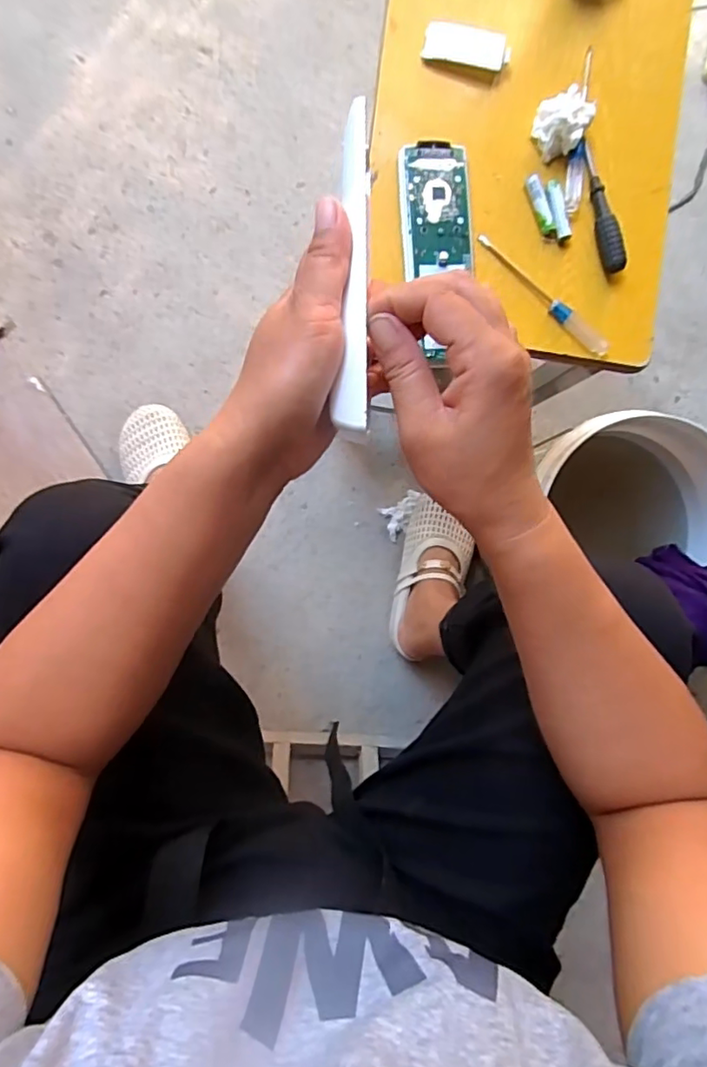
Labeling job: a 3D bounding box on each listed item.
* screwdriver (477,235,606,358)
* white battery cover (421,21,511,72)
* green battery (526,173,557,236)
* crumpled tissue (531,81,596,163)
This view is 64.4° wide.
[{"bbox_3d":[0.143,-0.180,0.418,0.125,0.010,0.014,43,86,-5],"label":"screwdriver"},{"bbox_3d":[0.082,-0.353,0.408,0.061,0.012,0.023,10,90,-7],"label":"white battery cover"},{"bbox_3d":[0.139,-0.244,0.416,0.011,0.010,0.043,-21,92,-6],"label":"green battery"},{"bbox_3d":[0.150,-0.297,0.406,0.035,0.027,0.038,28,88,-6],"label":"crumpled tissue"}]

